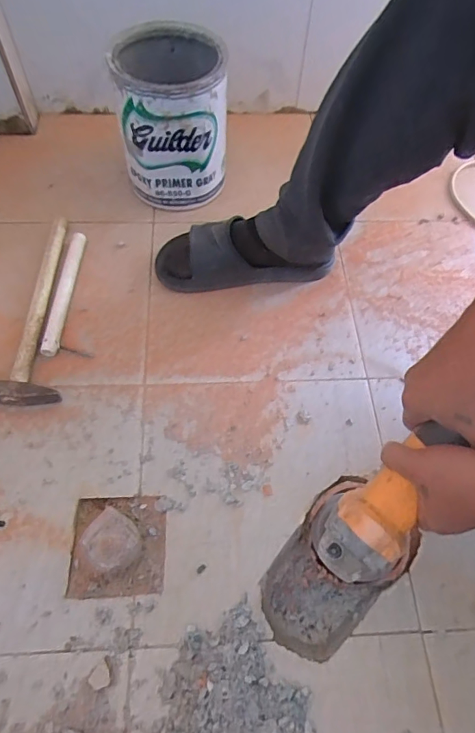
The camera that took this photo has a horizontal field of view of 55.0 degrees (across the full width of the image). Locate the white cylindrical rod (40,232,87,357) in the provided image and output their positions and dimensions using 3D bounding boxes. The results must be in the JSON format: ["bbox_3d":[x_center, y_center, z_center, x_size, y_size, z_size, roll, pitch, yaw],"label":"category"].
[{"bbox_3d":[-0.244,-0.110,0.648,0.022,0.024,0.213,2,59,-1],"label":"white cylindrical rod"}]

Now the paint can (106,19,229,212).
[{"bbox_3d":[-0.098,-0.383,0.715,0.156,0.202,0.180,-3,59,-4],"label":"paint can"}]

